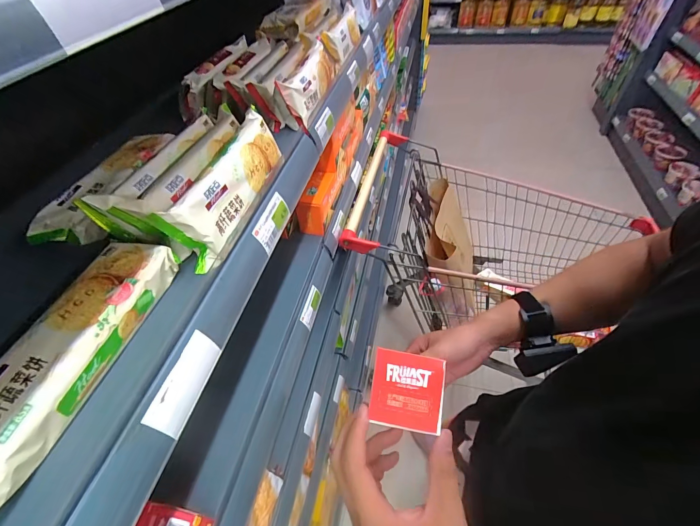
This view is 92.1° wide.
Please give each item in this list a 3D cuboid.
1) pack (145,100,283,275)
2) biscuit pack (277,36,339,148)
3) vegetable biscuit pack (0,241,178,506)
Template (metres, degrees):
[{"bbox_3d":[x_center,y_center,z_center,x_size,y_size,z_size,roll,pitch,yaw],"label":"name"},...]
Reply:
[{"bbox_3d":[-0.133,-0.092,0.382,0.043,0.064,0.201,8,49,11],"label":"pack"},{"bbox_3d":[-0.065,-0.312,0.582,0.048,0.071,0.227,4,49,7],"label":"biscuit pack"},{"bbox_3d":[-0.219,0.063,0.265,0.071,0.034,0.198,8,49,11],"label":"vegetable biscuit pack"}]

